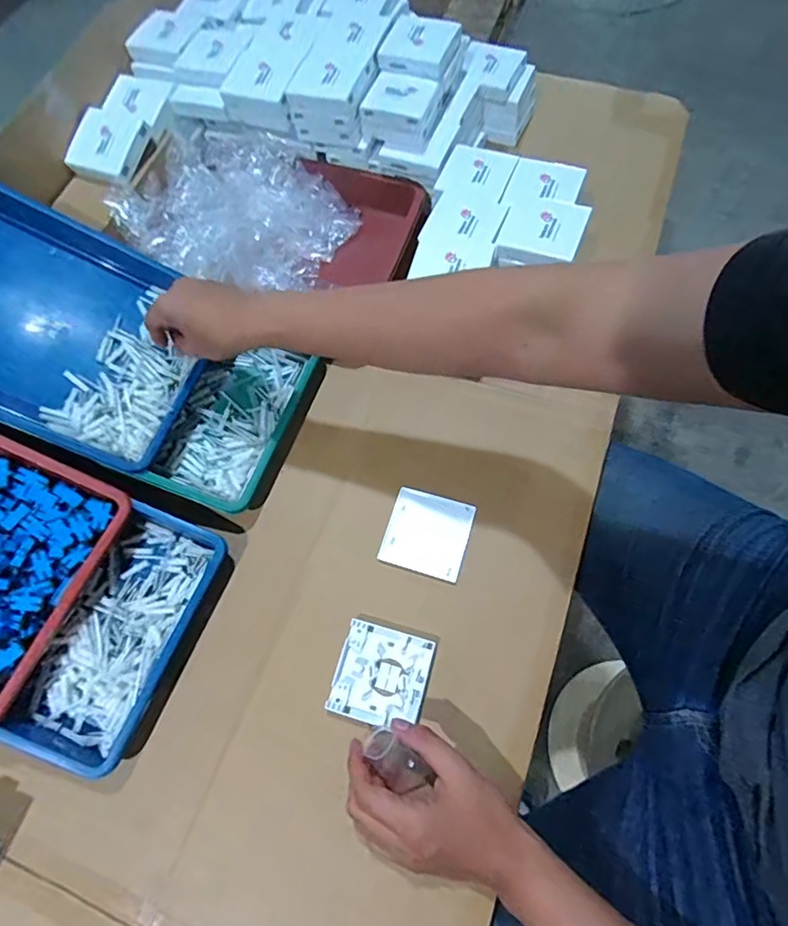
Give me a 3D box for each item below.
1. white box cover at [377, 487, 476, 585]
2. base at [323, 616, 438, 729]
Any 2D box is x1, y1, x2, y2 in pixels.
[{"bbox_3d":[0.037,0.076,0.565,0.087,0.013,0.087,15,68,11],"label":"white box cover"},{"bbox_3d":[-0.012,0.206,0.508,0.087,0.012,0.085,14,68,11],"label":"base"}]

